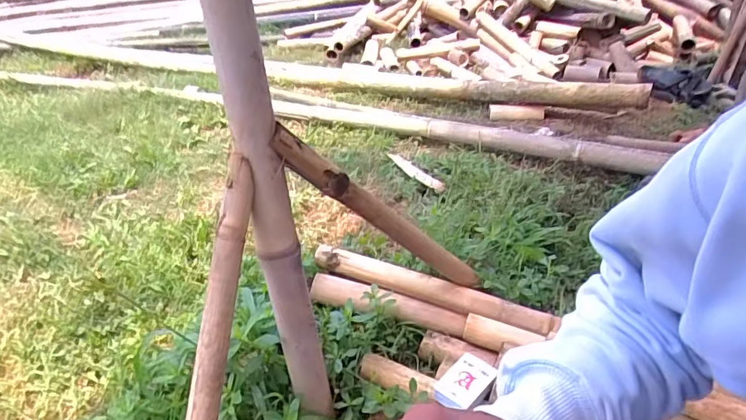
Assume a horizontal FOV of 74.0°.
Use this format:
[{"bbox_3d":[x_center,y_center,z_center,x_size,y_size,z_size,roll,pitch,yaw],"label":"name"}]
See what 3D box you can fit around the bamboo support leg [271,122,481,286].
[{"bbox_3d":[0.030,0.024,0.781,0.038,0.520,0.035,-55,43,-1],"label":"bamboo support leg"}]

